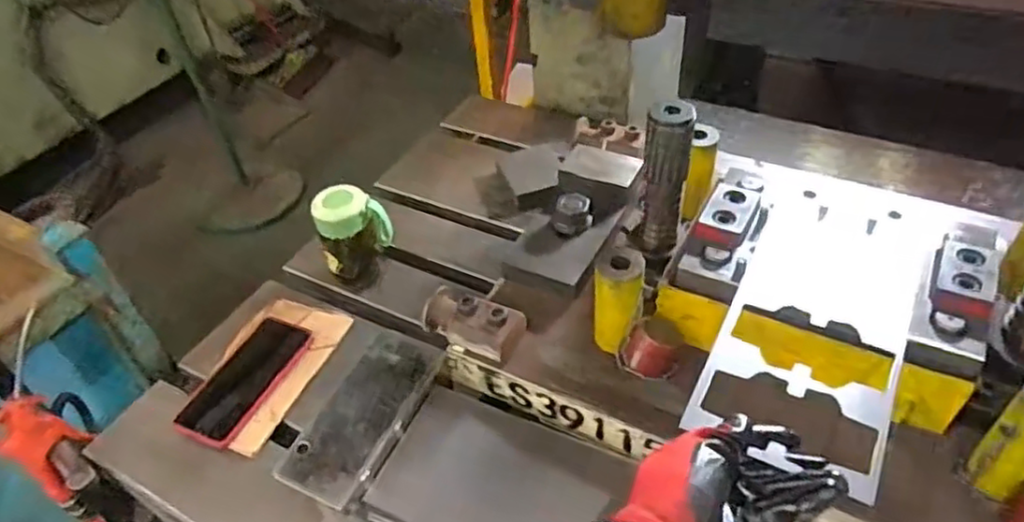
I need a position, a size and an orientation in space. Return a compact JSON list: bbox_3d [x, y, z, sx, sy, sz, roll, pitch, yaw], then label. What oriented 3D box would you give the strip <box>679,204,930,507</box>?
[{"bbox_3d":[0.228,0.046,0.503,0.122,0.008,0.249,18,48,24],"label":"strip"}]

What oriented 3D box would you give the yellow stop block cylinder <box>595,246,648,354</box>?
[{"bbox_3d":[0.090,0.034,0.568,0.038,0.088,0.036,3,44,9],"label":"yellow stop block cylinder"}]

